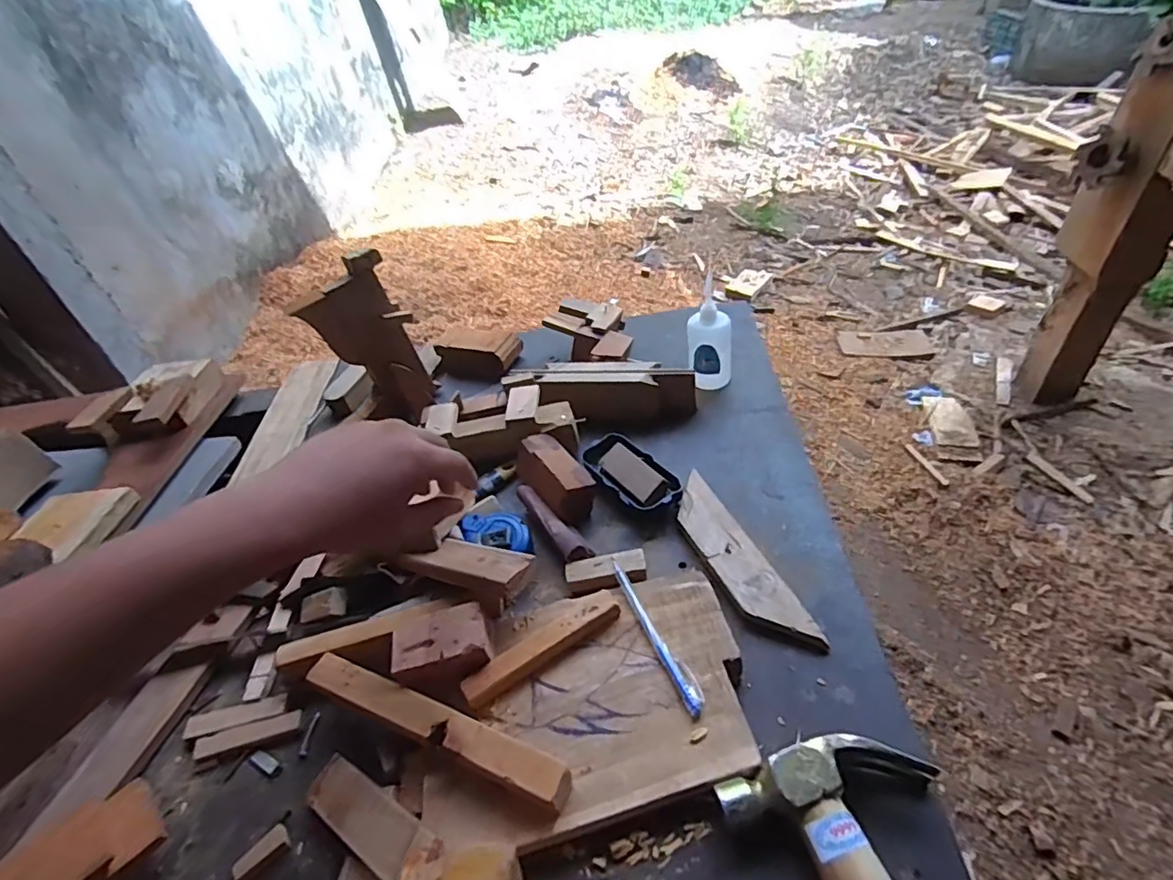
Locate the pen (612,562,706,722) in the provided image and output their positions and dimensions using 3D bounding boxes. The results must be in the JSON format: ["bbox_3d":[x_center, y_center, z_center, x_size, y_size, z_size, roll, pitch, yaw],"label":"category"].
[{"bbox_3d":[0.050,0.140,0.427,0.013,0.008,0.132,-20,44,-12],"label":"pen"}]

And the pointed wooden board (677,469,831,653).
[{"bbox_3d":[0.121,0.096,0.481,0.042,0.014,0.185,-19,44,-11],"label":"pointed wooden board"}]

